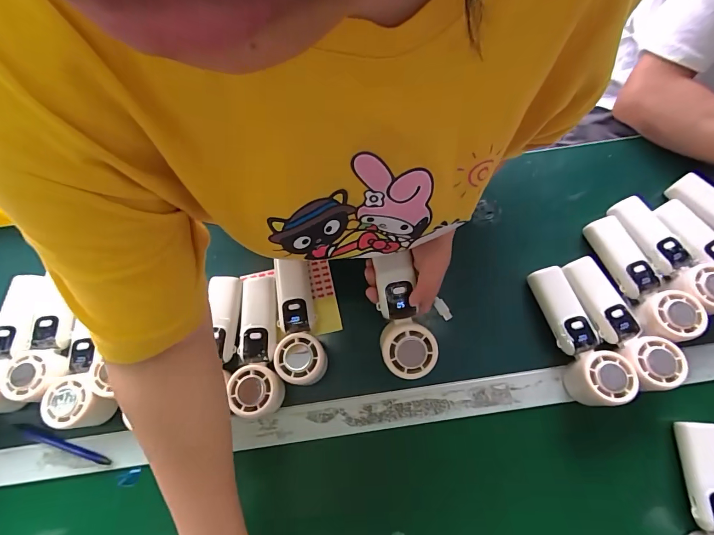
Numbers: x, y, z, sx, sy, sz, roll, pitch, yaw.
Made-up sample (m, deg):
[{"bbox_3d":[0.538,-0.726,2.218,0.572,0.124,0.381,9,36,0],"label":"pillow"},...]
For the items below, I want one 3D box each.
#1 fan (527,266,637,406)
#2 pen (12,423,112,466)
[{"bbox_3d":[0.263,0.080,0.445,0.054,0.046,0.168,-13,61,-2],"label":"fan"},{"bbox_3d":[-0.354,0.213,0.442,0.124,0.009,0.010,17,76,5],"label":"pen"}]

